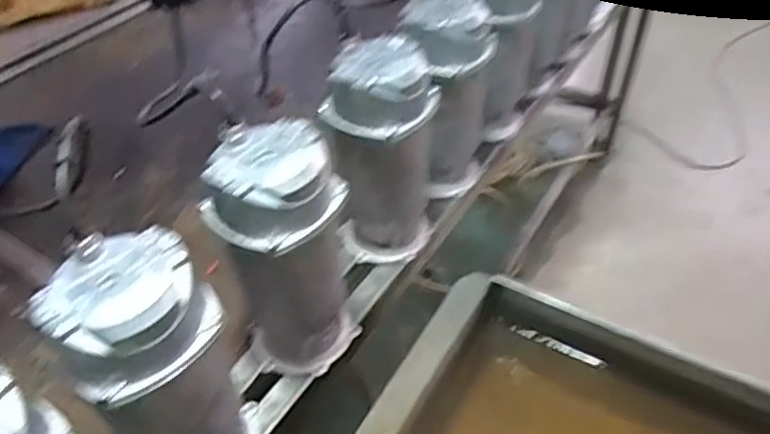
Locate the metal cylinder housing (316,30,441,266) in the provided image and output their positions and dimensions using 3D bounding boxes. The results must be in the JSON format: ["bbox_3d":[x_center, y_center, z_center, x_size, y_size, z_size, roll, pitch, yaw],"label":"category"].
[{"bbox_3d":[-0.002,-0.077,0.846,0.139,0.299,0.136,0,44,3],"label":"metal cylinder housing"}]

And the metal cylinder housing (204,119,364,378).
[{"bbox_3d":[-0.110,0.051,0.713,0.117,0.303,0.125,30,53,30],"label":"metal cylinder housing"}]

